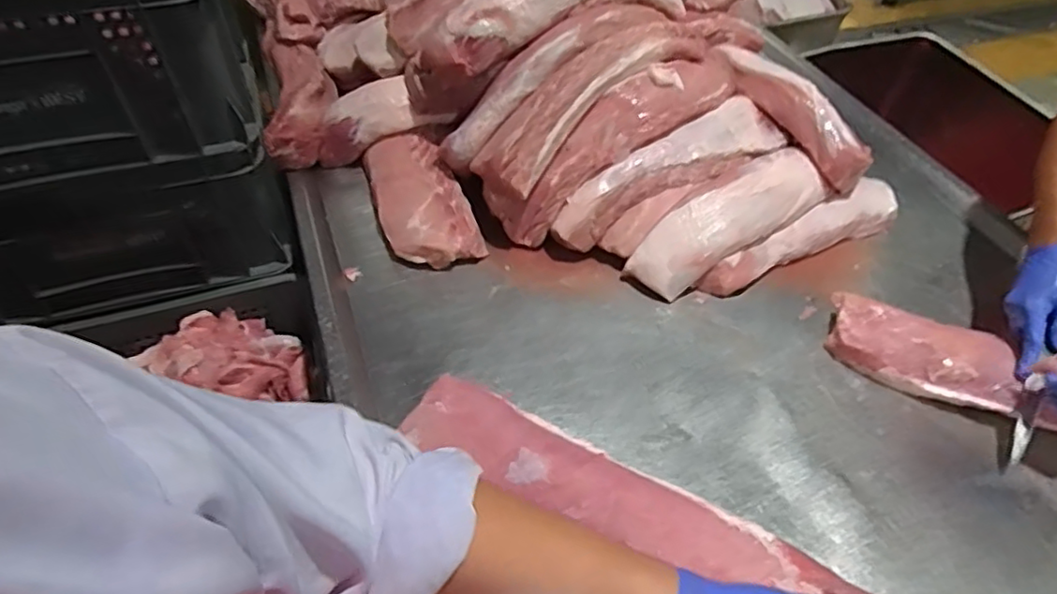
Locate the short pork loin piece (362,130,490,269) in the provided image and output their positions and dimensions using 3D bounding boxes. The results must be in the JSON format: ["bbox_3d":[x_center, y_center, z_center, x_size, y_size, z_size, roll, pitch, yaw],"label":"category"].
[{"bbox_3d":[-0.184,-0.158,1.051,0.140,0.076,0.277,-19,54,-18],"label":"short pork loin piece"}]

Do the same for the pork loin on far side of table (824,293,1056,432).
[{"bbox_3d":[0.667,0.121,0.851,0.493,0.070,0.122,22,52,18],"label":"pork loin on far side of table"}]

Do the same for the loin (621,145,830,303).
[{"bbox_3d":[0.323,-0.117,1.009,0.361,0.111,0.103,-28,55,-23],"label":"loin"}]

